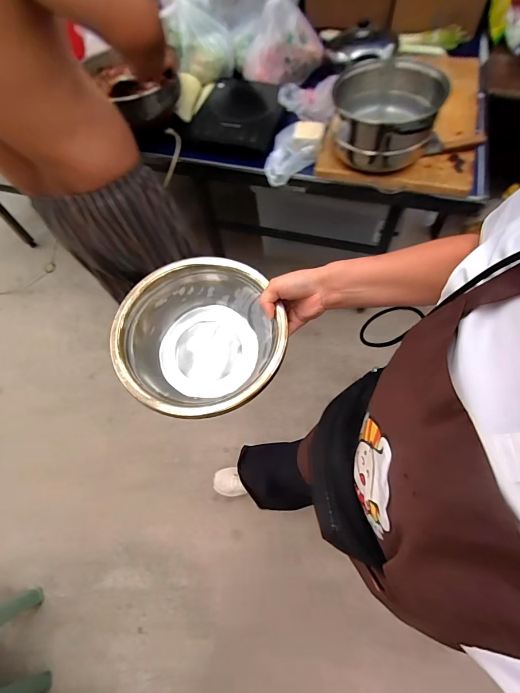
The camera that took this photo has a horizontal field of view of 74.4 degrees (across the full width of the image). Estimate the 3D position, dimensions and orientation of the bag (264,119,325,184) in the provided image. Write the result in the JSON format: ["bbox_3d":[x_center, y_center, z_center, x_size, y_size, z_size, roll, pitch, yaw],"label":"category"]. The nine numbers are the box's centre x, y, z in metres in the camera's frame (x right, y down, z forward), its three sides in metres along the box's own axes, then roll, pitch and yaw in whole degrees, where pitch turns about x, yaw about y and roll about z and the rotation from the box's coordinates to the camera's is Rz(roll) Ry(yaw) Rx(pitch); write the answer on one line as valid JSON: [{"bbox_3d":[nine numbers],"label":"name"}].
[{"bbox_3d":[0.096,-0.571,1.001,0.198,0.087,0.108,-33,65,-12],"label":"bag"}]

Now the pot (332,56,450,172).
[{"bbox_3d":[0.335,-0.636,0.922,0.270,0.137,0.337,25,68,16],"label":"pot"}]

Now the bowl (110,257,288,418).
[{"bbox_3d":[-0.080,-0.007,0.482,0.220,0.084,0.223,-1,64,1],"label":"bowl"}]

